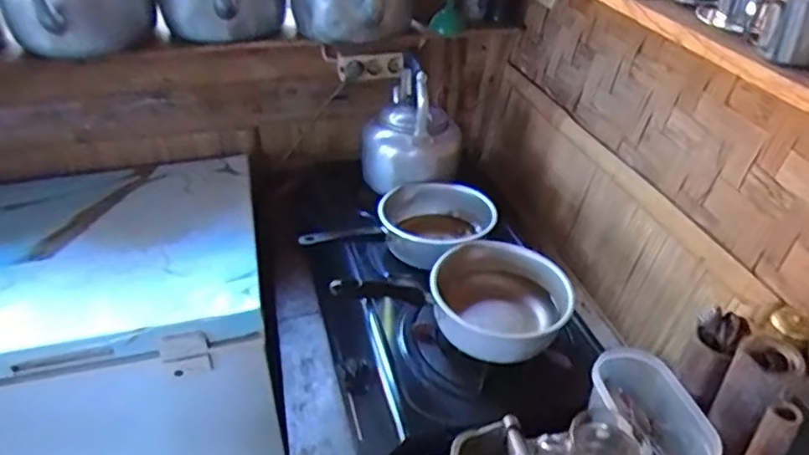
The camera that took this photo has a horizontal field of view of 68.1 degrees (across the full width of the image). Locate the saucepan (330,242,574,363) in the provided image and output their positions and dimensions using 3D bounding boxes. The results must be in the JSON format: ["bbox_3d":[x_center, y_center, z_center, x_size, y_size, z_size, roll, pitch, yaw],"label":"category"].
[{"bbox_3d":[0.076,0.093,0.847,0.309,0.106,0.172,4,35,6],"label":"saucepan"}]

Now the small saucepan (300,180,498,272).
[{"bbox_3d":[-0.013,0.001,1.020,0.328,0.110,0.175,-8,36,-12],"label":"small saucepan"}]

